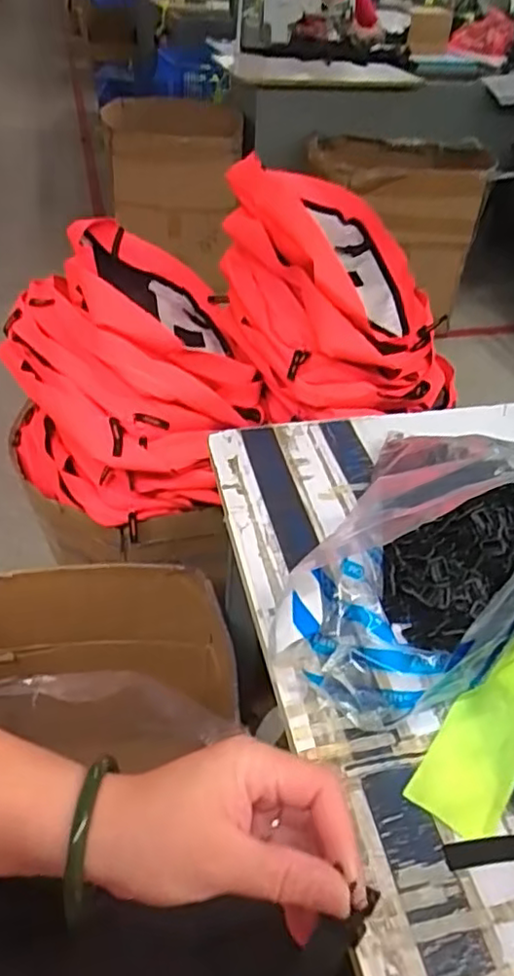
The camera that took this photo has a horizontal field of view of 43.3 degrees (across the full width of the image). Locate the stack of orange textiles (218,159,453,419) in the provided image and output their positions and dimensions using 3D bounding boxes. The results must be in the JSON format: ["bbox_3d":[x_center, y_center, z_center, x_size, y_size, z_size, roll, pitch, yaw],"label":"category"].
[{"bbox_3d":[0.126,-0.325,1.005,0.335,0.252,0.387,-5,42,-11],"label":"stack of orange textiles"}]

